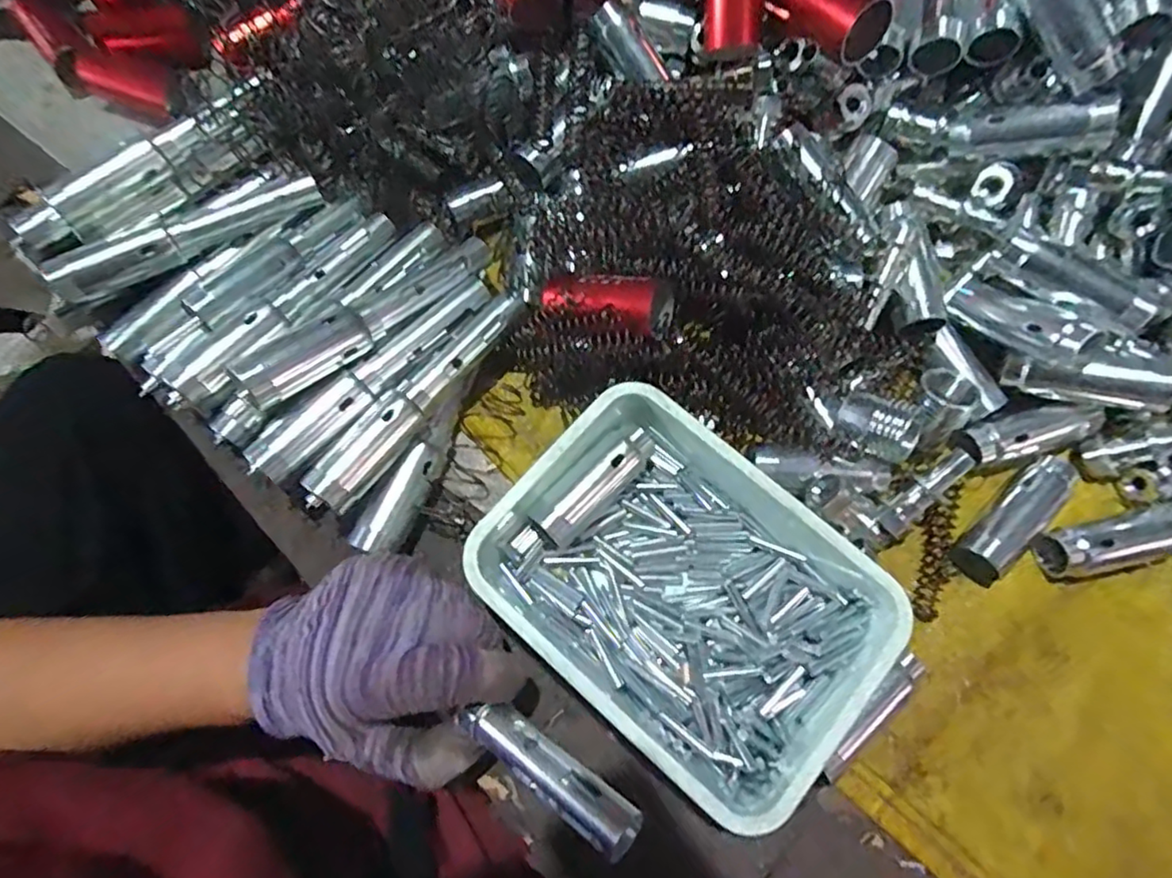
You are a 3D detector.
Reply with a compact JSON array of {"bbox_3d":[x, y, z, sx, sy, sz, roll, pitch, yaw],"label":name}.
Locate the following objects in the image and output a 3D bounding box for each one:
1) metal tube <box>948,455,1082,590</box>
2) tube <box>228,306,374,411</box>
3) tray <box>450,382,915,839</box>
[{"bbox_3d":[0.215,0.040,0.308,0.079,0.016,0.026,-43,78,-10],"label":"metal tube"},{"bbox_3d":[-0.129,-0.038,0.283,0.060,0.018,0.019,-38,76,-23],"label":"tube"},{"bbox_3d":[0.047,0.069,0.289,0.175,0.045,0.132,40,78,11],"label":"tray"}]

